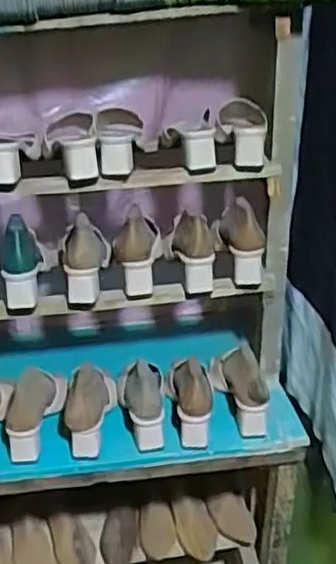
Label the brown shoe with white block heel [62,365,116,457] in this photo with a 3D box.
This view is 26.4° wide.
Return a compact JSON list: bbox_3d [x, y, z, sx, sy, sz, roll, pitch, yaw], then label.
[{"bbox_3d":[-0.142,0.227,1.315,0.087,0.124,0.172,-1,28,-2],"label":"brown shoe with white block heel"}]

